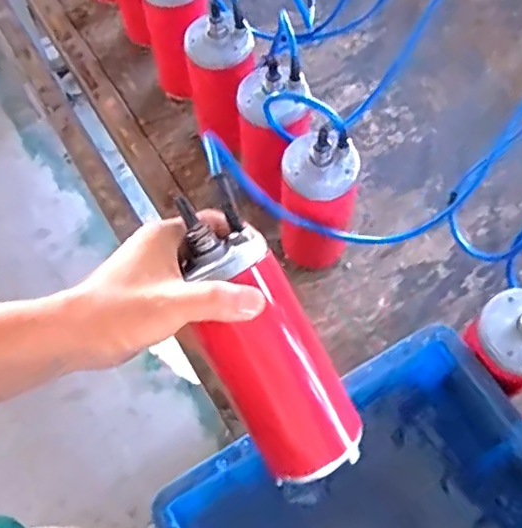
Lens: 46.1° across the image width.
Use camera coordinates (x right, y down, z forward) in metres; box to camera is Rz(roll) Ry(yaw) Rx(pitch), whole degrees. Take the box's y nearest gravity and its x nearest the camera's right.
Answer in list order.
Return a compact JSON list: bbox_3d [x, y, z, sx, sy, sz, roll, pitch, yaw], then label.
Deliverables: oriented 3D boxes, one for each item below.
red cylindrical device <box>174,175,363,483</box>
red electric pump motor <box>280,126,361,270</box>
[{"bbox_3d":[0.003,0.055,0.439,0.076,0.079,0.218,-24,108,-8],"label":"red cylindrical device"},{"bbox_3d":[0.060,-0.061,0.657,0.079,0.193,0.065,2,64,4],"label":"red electric pump motor"}]

